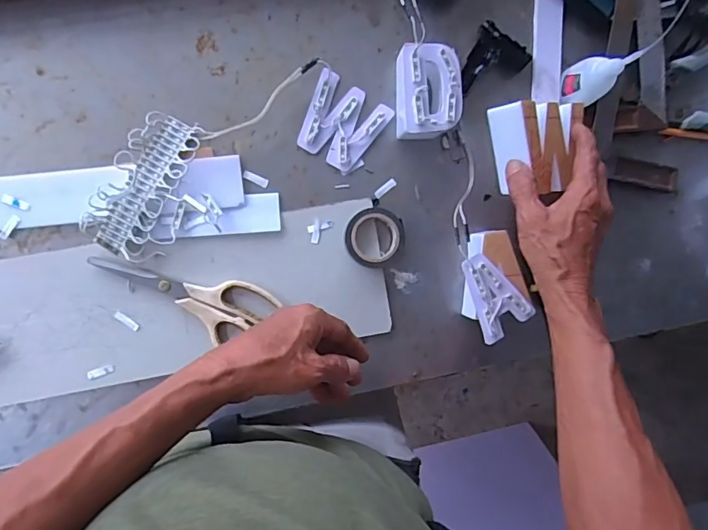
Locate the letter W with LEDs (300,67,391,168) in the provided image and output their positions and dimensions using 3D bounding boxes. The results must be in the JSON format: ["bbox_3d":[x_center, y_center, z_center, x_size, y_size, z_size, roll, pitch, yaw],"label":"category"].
[{"bbox_3d":[-0.014,-0.143,0.513,0.079,0.010,0.079,30,88,-7],"label":"letter W with LEDs"}]

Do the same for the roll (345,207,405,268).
[{"bbox_3d":[0.020,-0.027,0.511,0.058,0.020,0.059,0,92,-7],"label":"roll"}]

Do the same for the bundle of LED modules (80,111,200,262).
[{"bbox_3d":[-0.194,-0.074,0.486,0.074,0.029,0.137,27,88,-7],"label":"bundle of LED modules"}]

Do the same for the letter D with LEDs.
[{"bbox_3d":[0.071,-0.166,0.499,0.056,0.051,0.083,-5,94,-6],"label":"letter D with LEDs"}]

